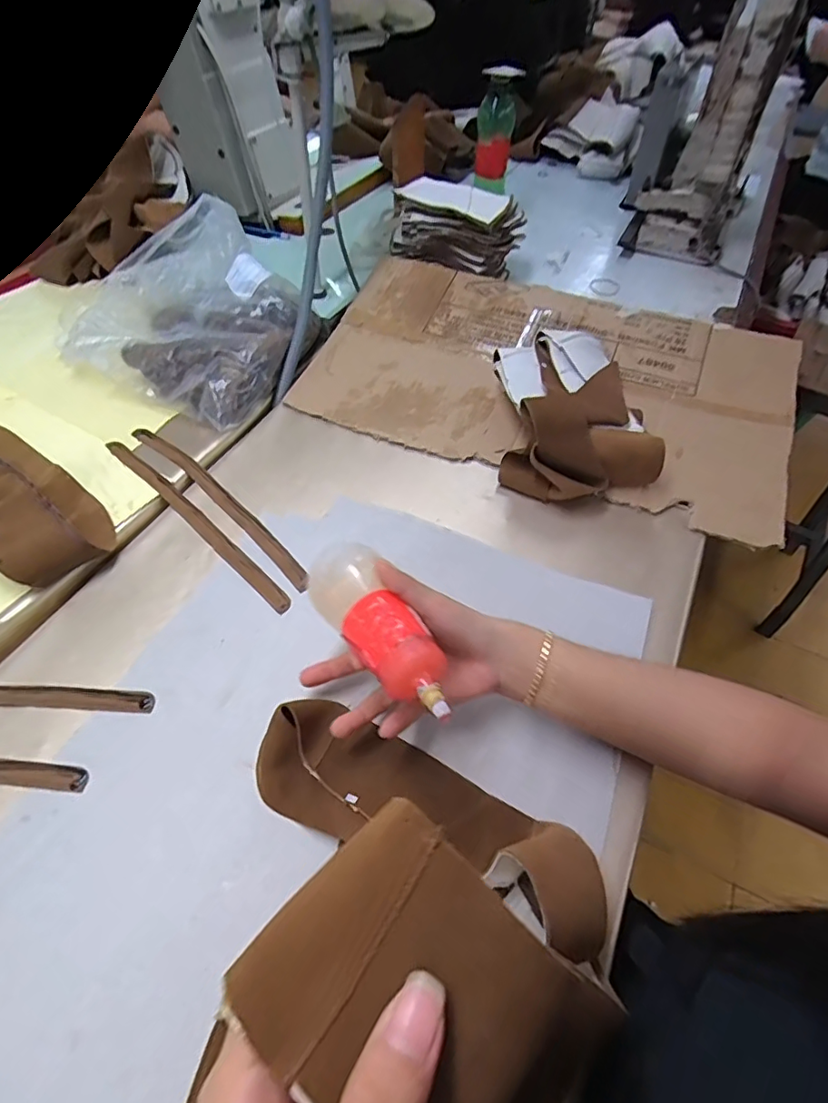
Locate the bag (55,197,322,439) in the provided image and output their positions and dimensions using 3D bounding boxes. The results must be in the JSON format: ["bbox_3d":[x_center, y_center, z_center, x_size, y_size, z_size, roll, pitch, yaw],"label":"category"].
[{"bbox_3d":[-0.294,-0.331,0.722,0.327,0.114,0.281,25,56,16],"label":"bag"}]

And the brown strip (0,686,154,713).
[{"bbox_3d":[-0.377,0.118,0.442,0.316,0.009,0.023,0,53,-2],"label":"brown strip"}]

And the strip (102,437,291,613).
[{"bbox_3d":[-0.233,-0.037,0.568,0.318,0.004,0.020,38,60,23],"label":"strip"}]

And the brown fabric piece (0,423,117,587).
[{"bbox_3d":[-0.442,-0.081,0.572,0.348,0.042,0.111,37,60,23],"label":"brown fabric piece"}]

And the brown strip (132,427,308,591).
[{"bbox_3d":[-0.213,-0.058,0.588,0.314,0.006,0.026,38,61,24],"label":"brown strip"}]

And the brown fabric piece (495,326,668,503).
[{"bbox_3d":[0.178,-0.158,0.623,0.154,0.079,0.217,1,53,-1],"label":"brown fabric piece"}]

